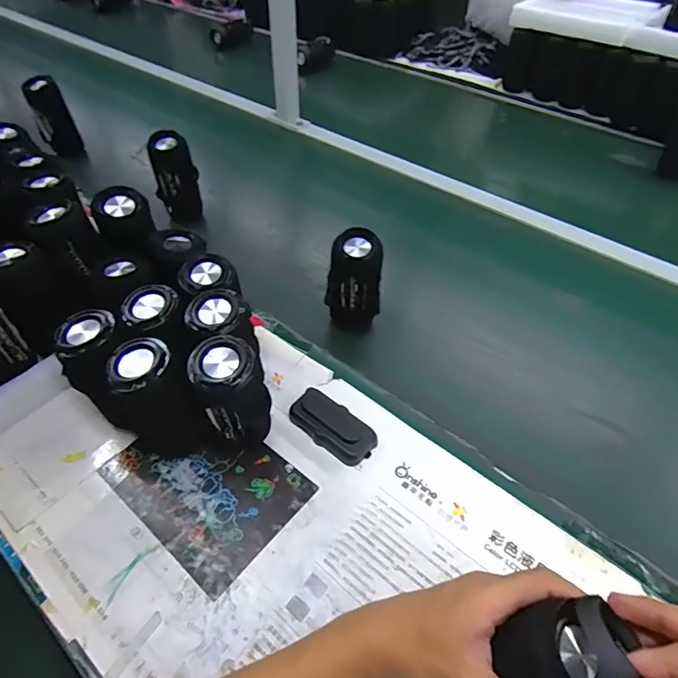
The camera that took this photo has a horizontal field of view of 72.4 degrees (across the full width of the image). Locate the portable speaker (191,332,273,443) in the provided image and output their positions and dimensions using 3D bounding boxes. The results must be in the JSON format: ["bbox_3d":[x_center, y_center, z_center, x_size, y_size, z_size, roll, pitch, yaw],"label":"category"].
[{"bbox_3d":[-0.110,0.064,0.490,0.069,0.147,0.065,-11,49,-11],"label":"portable speaker"}]

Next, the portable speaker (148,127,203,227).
[{"bbox_3d":[-0.286,-0.280,0.816,0.074,0.148,0.058,-15,50,-14],"label":"portable speaker"}]

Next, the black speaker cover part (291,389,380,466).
[{"bbox_3d":[-0.009,0.102,0.545,0.105,0.024,0.053,36,57,27],"label":"black speaker cover part"}]

